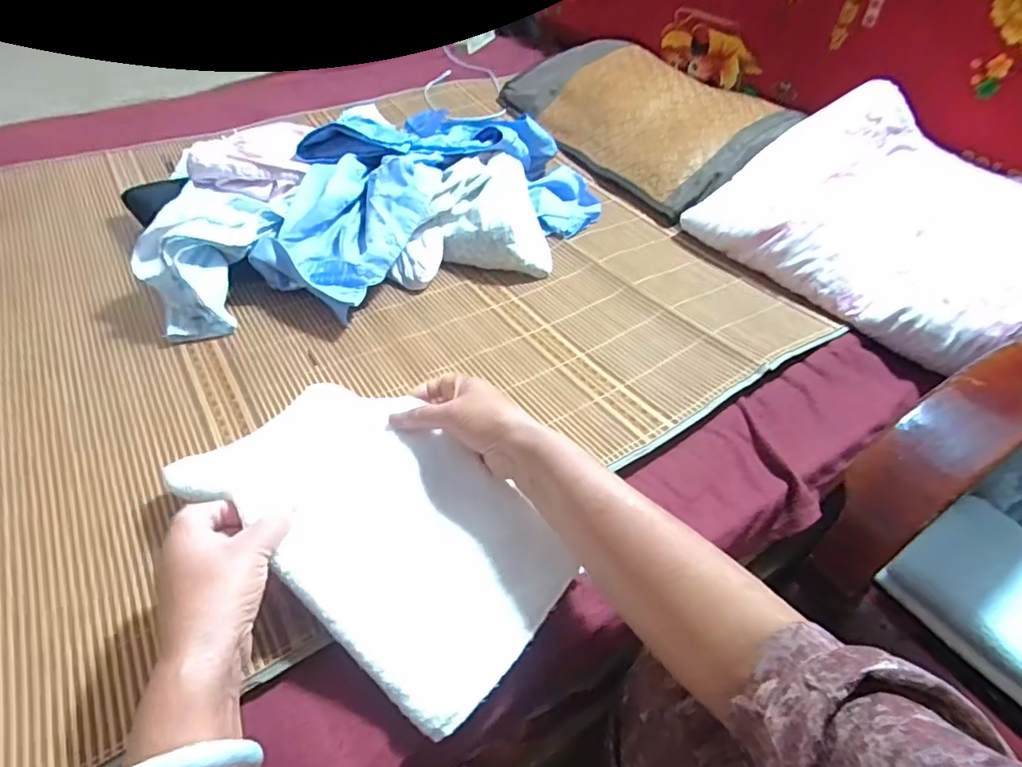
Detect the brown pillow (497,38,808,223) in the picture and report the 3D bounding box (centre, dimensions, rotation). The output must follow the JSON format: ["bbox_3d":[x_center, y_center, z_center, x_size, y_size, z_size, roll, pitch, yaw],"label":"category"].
[{"bbox_3d":[0.227,-0.510,1.071,0.303,0.125,0.579,-23,52,-23],"label":"brown pillow"}]

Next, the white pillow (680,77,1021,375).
[{"bbox_3d":[0.525,-0.215,0.757,0.359,0.157,0.425,-22,51,-22],"label":"white pillow"}]

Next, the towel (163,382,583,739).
[{"bbox_3d":[-0.106,0.100,0.448,0.315,0.086,0.163,29,49,25],"label":"towel"}]

